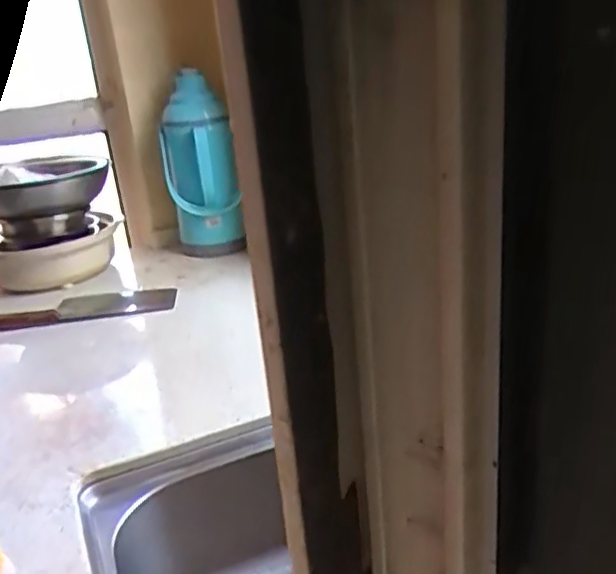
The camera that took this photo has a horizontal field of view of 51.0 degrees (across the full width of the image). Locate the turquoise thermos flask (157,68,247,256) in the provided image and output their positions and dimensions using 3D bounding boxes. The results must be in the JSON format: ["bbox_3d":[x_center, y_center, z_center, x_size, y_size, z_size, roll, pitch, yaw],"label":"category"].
[{"bbox_3d":[-0.225,-0.236,1.345,0.140,0.378,0.147,-12,23,-8],"label":"turquoise thermos flask"}]

